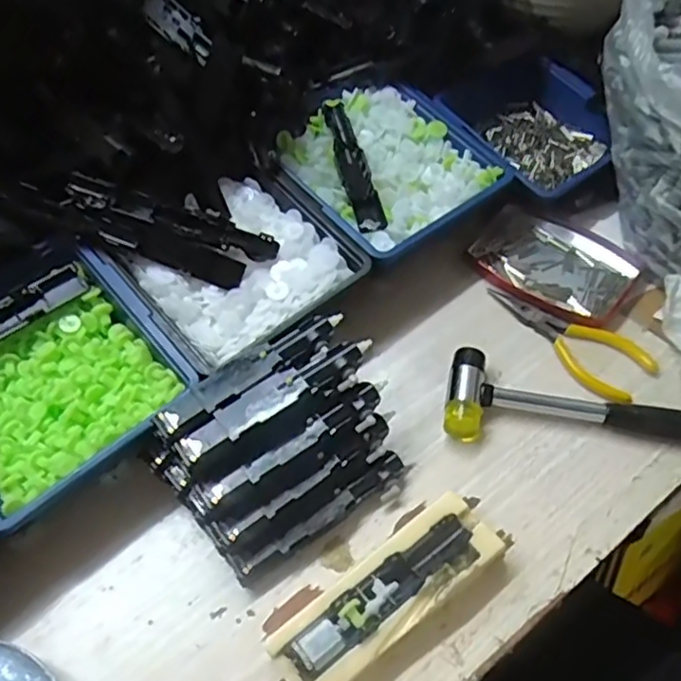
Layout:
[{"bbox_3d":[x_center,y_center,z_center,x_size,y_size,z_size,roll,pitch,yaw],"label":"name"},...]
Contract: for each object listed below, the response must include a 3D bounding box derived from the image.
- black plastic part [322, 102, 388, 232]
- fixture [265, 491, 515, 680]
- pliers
[{"bbox_3d":[0.009,-0.137,0.512,0.024,0.012,0.123,-14,69,-7],"label":"black plastic part"},{"bbox_3d":[0.031,0.140,0.367,0.147,0.029,0.047,-33,59,-19],"label":"fixture"},{"bbox_3d":[0.161,-0.004,0.473,0.126,0.008,0.048,38,64,26],"label":"pliers"}]

